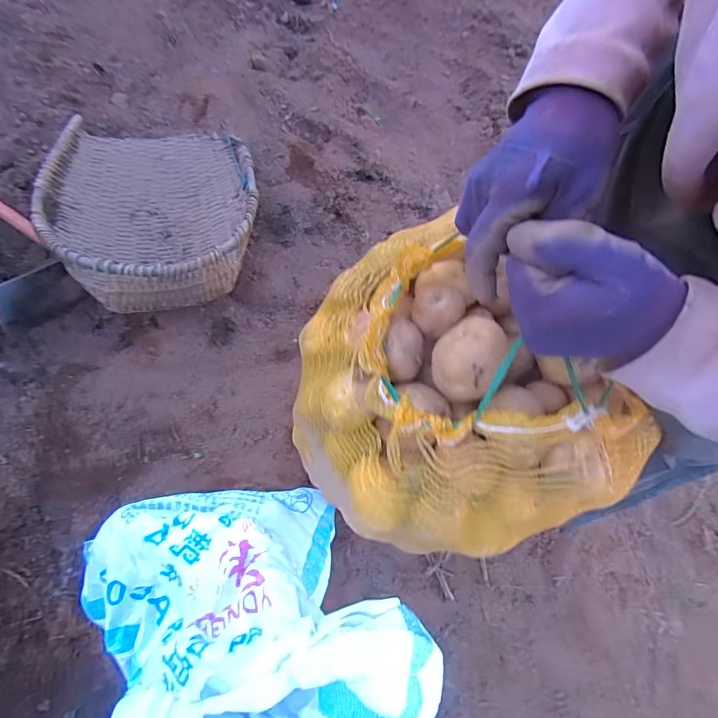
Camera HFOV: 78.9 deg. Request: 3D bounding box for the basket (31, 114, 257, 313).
[{"bbox_3d":[-0.488,-0.393,1.061,0.457,0.230,0.591,-13,70,-4],"label":"basket"}]

